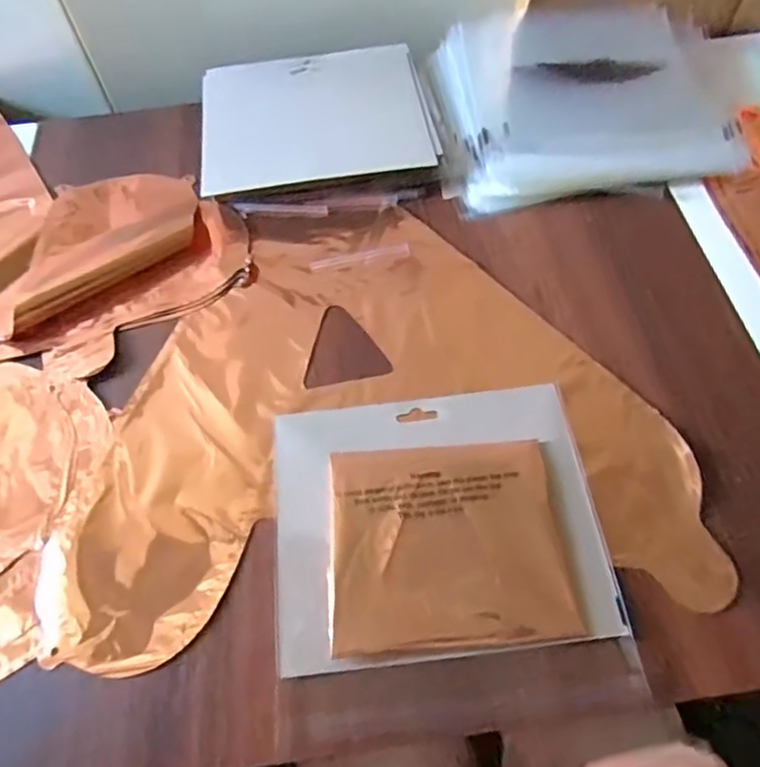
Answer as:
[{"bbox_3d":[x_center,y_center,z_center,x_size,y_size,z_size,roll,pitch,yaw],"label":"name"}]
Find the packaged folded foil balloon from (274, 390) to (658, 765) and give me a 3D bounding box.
[{"bbox_3d":[0.036,0.094,0.369,0.192,0.009,0.197,-7,59,-1],"label":"packaged folded foil balloon"}]

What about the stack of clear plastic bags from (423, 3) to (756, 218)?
[{"bbox_3d":[0.180,-0.264,0.560,0.264,0.037,0.238,-8,59,-1],"label":"stack of clear plastic bags"}]

